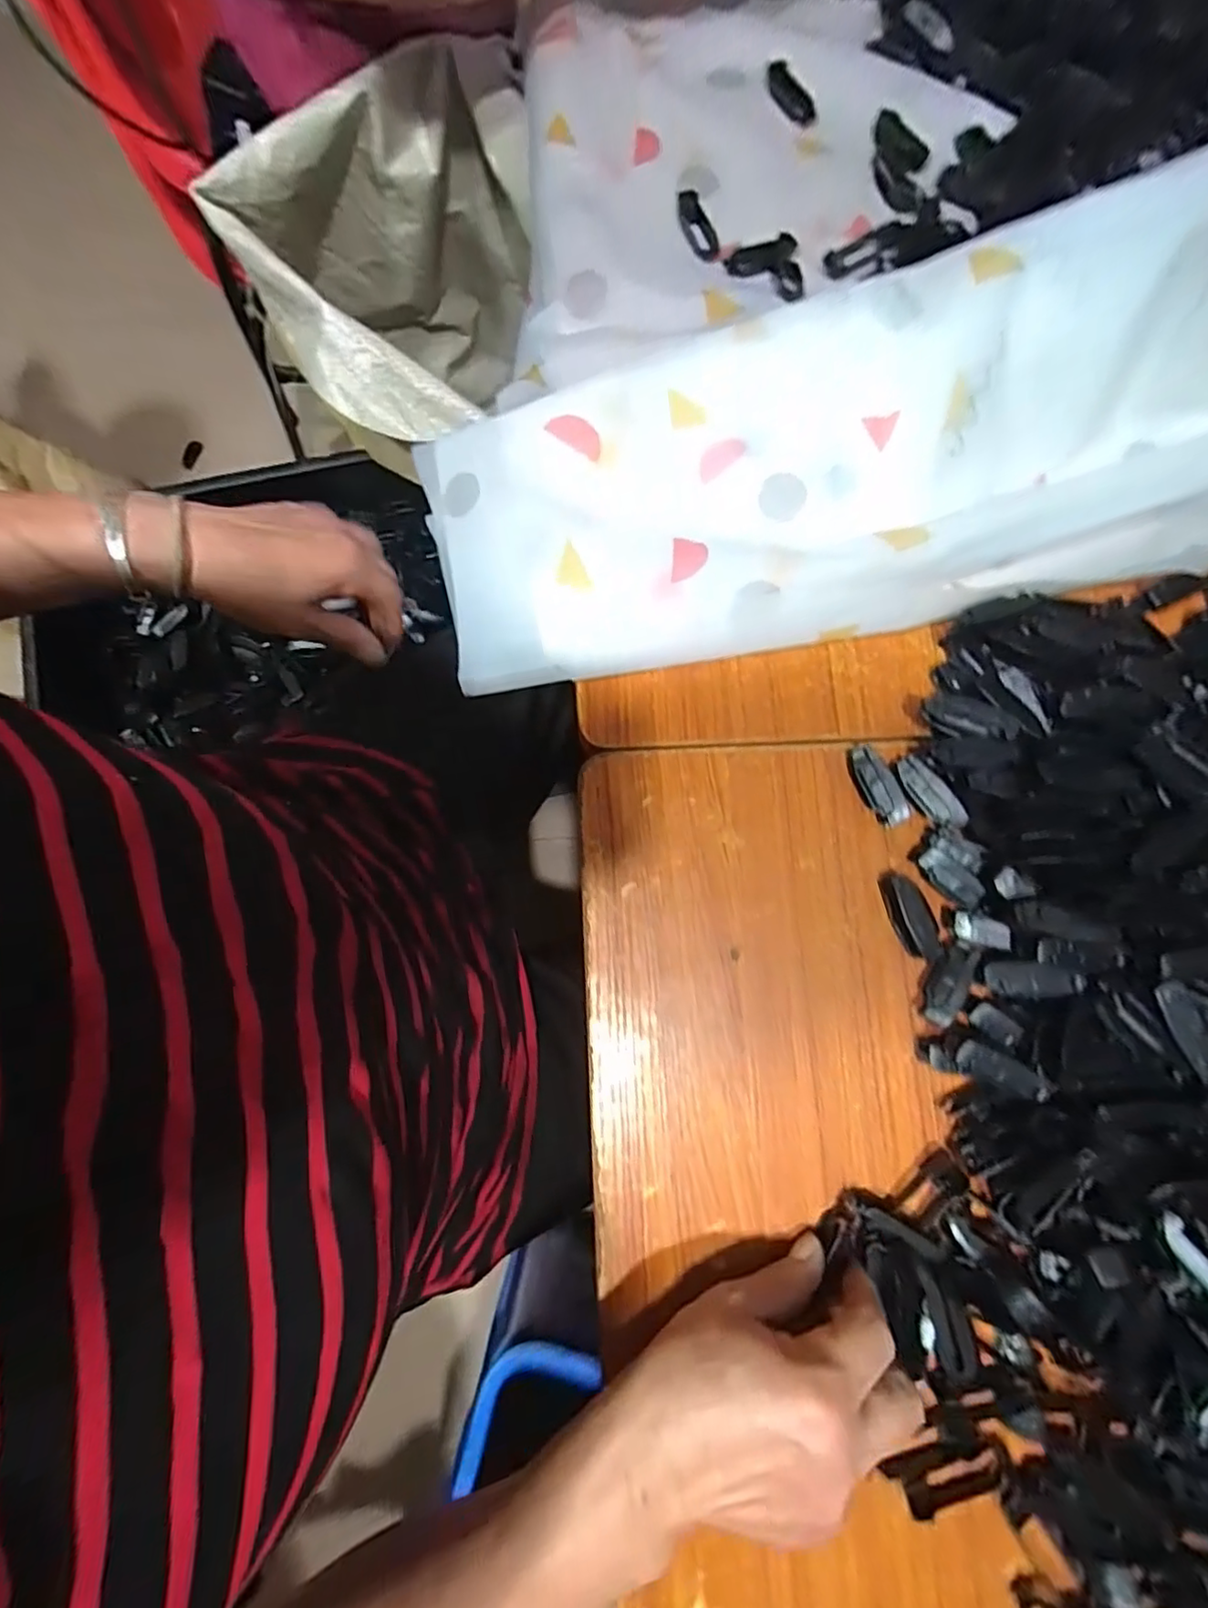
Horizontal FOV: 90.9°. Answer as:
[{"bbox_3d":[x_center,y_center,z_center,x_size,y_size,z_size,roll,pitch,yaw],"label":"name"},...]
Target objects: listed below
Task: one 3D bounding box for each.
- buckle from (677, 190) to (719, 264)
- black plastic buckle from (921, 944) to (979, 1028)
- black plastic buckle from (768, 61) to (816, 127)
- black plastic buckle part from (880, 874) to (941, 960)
[{"bbox_3d":[0.069,-0.422,0.437,0.024,0.010,0.058,-19,80,-4],"label":"buckle"},{"bbox_3d":[0.189,0.099,0.329,0.019,0.013,0.046,21,80,3],"label":"black plastic buckle"},{"bbox_3d":[0.144,-0.548,0.460,0.014,0.012,0.060,-25,80,-3],"label":"black plastic buckle"},{"bbox_3d":[0.175,0.064,0.337,0.016,0.013,0.048,-15,80,-3],"label":"black plastic buckle part"}]

